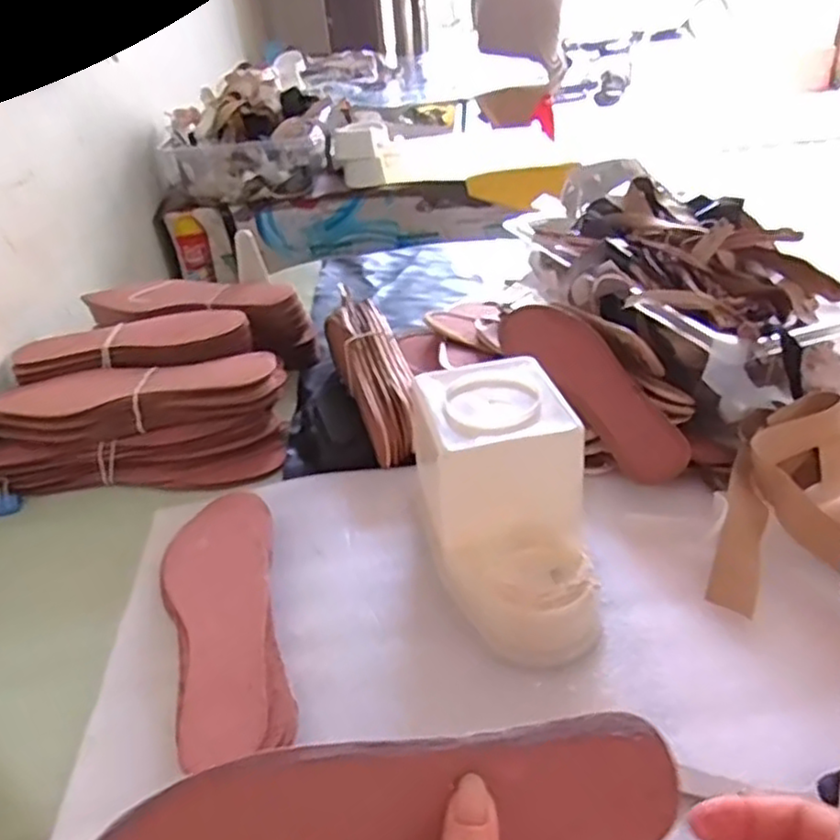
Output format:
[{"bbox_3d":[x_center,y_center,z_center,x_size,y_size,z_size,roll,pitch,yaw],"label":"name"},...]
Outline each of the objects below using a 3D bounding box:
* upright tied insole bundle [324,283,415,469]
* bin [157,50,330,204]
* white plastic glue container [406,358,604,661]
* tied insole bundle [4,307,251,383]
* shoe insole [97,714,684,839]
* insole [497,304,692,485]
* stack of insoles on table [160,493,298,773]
[{"bbox_3d":[-0.040,-0.049,0.690,0.063,0.072,0.220,-14,35,-13],"label":"upright tied insole bundle"},{"bbox_3d":[-0.303,-0.505,1.252,0.294,0.154,0.191,-12,35,-10],"label":"bin"},{"bbox_3d":[0.057,0.054,0.487,0.109,0.111,0.190,-8,34,-4],"label":"white plastic glue container"},{"bbox_3d":[-0.289,-0.077,0.727,0.232,0.029,0.081,-4,34,2],"label":"tied insole bundle"},{"bbox_3d":[-0.015,0.153,0.273,0.224,0.010,0.066,-13,69,-8],"label":"shoe insole"},{"bbox_3d":[0.145,-0.035,0.620,0.064,0.020,0.225,-46,52,10],"label":"insole"},{"bbox_3d":[-0.135,0.128,0.488,0.080,0.019,0.235,-12,34,-9],"label":"stack of insoles on table"}]

